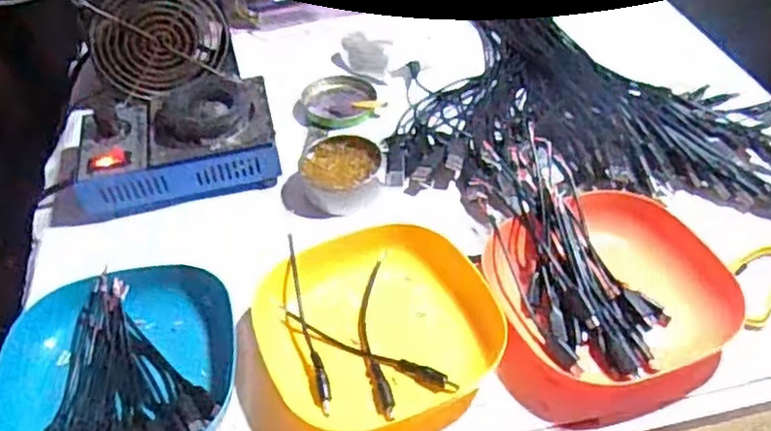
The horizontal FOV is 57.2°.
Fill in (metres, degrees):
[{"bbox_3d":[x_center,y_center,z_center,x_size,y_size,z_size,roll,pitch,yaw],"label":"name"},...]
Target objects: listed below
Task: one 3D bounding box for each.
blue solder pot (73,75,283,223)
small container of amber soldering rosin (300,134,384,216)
[{"bbox_3d":[-0.164,-0.058,0.558,0.152,0.056,0.091,-15,47,-9],"label":"blue solder pot"},{"bbox_3d":[-0.031,-0.033,0.544,0.060,0.022,0.065,-3,46,3],"label":"small container of amber soldering rosin"}]

